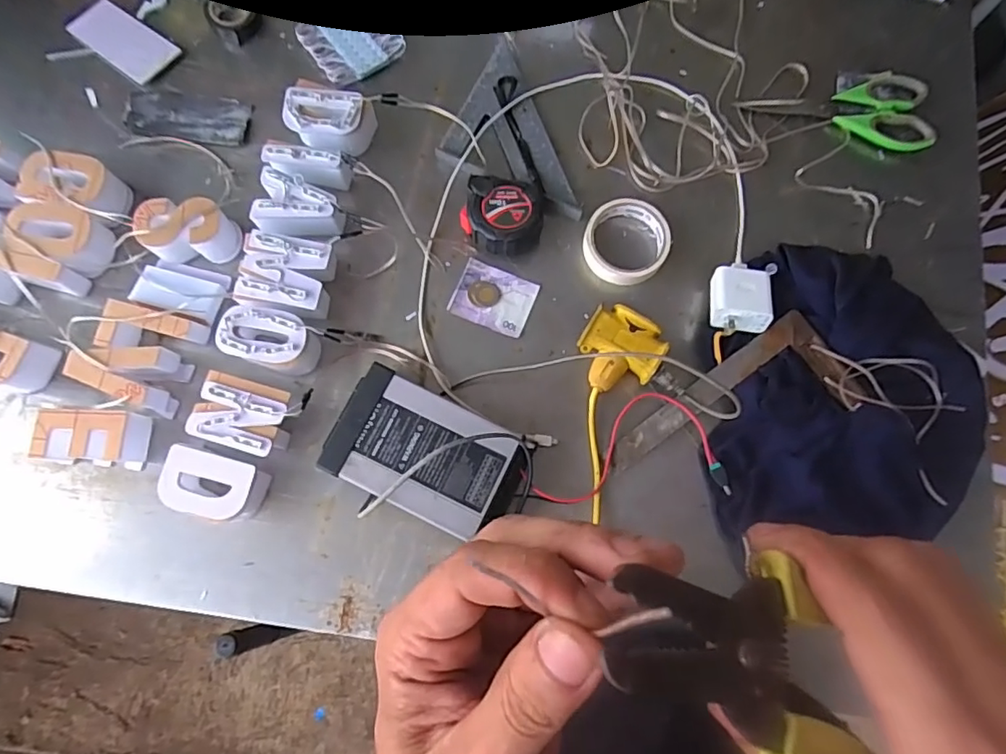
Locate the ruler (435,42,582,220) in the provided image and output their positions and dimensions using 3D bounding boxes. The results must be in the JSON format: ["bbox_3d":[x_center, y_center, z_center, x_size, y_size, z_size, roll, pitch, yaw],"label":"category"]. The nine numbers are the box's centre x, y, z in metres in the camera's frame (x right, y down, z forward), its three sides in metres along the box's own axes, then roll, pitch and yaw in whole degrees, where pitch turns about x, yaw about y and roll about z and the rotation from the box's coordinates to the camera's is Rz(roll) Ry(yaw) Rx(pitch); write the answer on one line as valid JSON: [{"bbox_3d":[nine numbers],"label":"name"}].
[{"bbox_3d":[-0.007,-0.265,0.639,0.124,0.014,0.225,-21,77,-7],"label":"ruler"}]

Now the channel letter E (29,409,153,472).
[{"bbox_3d":[-0.391,0.059,0.543,0.081,0.049,0.051,6,78,0],"label":"channel letter E"}]

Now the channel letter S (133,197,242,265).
[{"bbox_3d":[-0.325,-0.150,0.592,0.091,0.047,0.060,5,78,0],"label":"channel letter S"}]

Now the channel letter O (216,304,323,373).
[{"bbox_3d":[-0.230,-0.035,0.569,0.091,0.054,0.055,15,78,2],"label":"channel letter O"}]

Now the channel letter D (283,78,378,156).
[{"bbox_3d":[-0.191,-0.278,0.623,0.089,0.050,0.066,16,78,2],"label":"channel letter D"}]

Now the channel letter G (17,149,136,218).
[{"bbox_3d":[-0.442,-0.197,0.599,0.106,0.047,0.063,17,78,2],"label":"channel letter G"}]

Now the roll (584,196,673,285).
[{"bbox_3d":[0.132,-0.143,0.608,0.089,0.022,0.090,0,78,-1],"label":"roll"}]

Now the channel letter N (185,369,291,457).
[{"bbox_3d":[-0.247,0.039,0.552,0.087,0.051,0.064,16,78,0],"label":"channel letter N"}]

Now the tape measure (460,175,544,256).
[{"bbox_3d":[0.000,-0.173,0.606,0.084,0.036,0.084,4,78,0],"label":"tape measure"}]

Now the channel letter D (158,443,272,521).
[{"bbox_3d":[-0.269,0.103,0.534,0.090,0.049,0.058,16,78,2],"label":"channel letter D"}]

